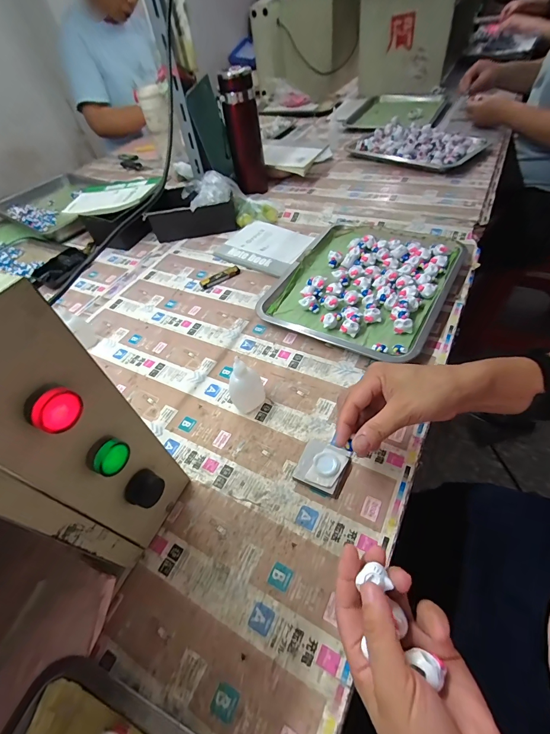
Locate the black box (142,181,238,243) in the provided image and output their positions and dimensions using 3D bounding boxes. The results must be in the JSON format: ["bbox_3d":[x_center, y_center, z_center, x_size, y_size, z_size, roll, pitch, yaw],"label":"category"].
[{"bbox_3d":[-0.185,-0.365,0.780,0.188,0.072,0.133,-7,50,3],"label":"black box"}]

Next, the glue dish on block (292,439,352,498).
[{"bbox_3d":[0.054,0.110,0.376,0.054,0.017,0.054,17,55,21],"label":"glue dish on block"}]

